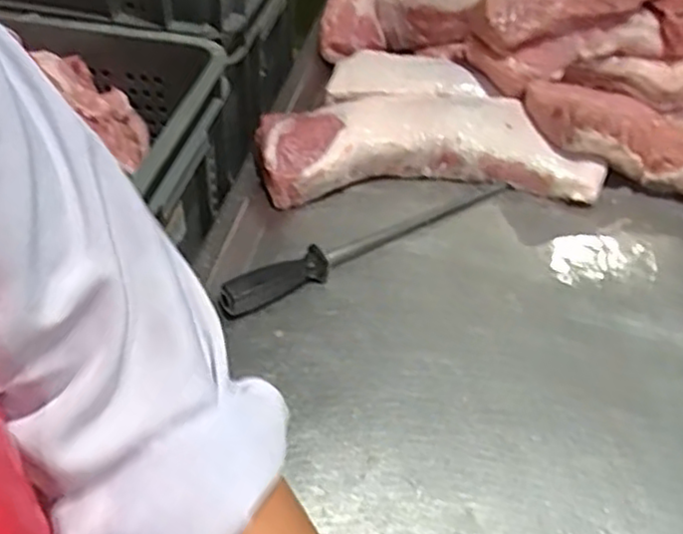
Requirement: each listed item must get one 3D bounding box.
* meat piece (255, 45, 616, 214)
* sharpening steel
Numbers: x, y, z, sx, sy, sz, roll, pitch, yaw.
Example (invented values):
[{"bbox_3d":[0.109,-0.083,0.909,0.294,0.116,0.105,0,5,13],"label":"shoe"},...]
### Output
[{"bbox_3d":[0.098,-0.197,0.958,0.416,0.079,0.285,-2,44,-8],"label":"meat piece"},{"bbox_3d":[0.045,-0.035,0.812,0.407,0.034,0.036,-23,50,-27],"label":"sharpening steel"}]

